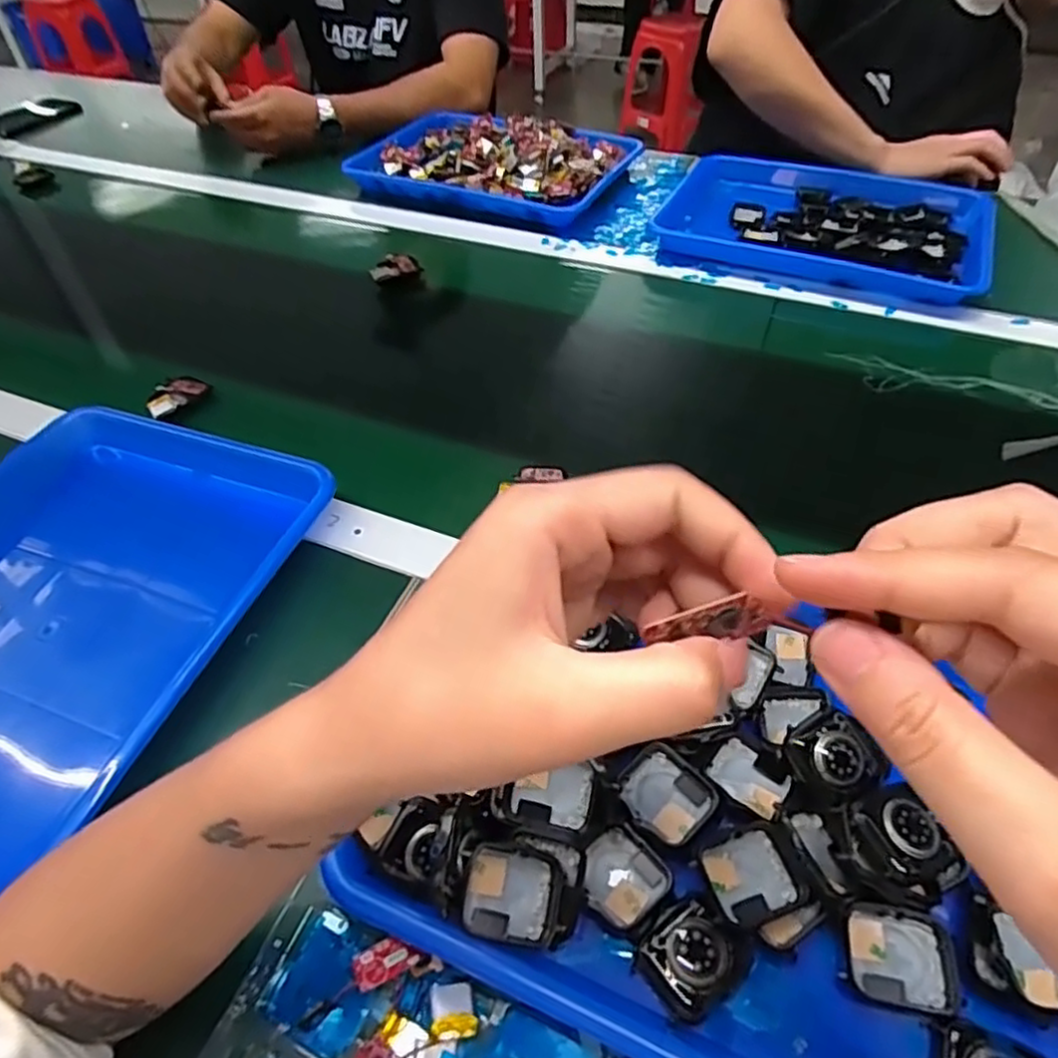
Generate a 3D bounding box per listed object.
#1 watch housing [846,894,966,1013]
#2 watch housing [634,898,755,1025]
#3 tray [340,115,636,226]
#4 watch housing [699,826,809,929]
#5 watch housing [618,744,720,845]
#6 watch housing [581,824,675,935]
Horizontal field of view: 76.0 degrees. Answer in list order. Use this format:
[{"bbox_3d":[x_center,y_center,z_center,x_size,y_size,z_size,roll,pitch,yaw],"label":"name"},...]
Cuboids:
[{"bbox_3d":[0.155,0.178,0.283,0.042,0.004,0.037,8,50,8],"label":"watch housing"},{"bbox_3d":[0.069,0.181,0.285,0.041,0.013,0.035,-32,55,-24],"label":"watch housing"},{"bbox_3d":[-0.048,-0.479,0.868,0.340,0.058,0.230,22,53,19],"label":"tray"},{"bbox_3d":[0.098,0.153,0.298,0.041,0.012,0.034,-17,50,-12],"label":"watch housing"},{"bbox_3d":[0.064,0.127,0.321,0.037,0.011,0.041,-36,57,-26],"label":"watch housing"},{"bbox_3d":[0.042,0.158,0.305,0.036,0.009,0.038,-34,56,-25],"label":"watch housing"}]

